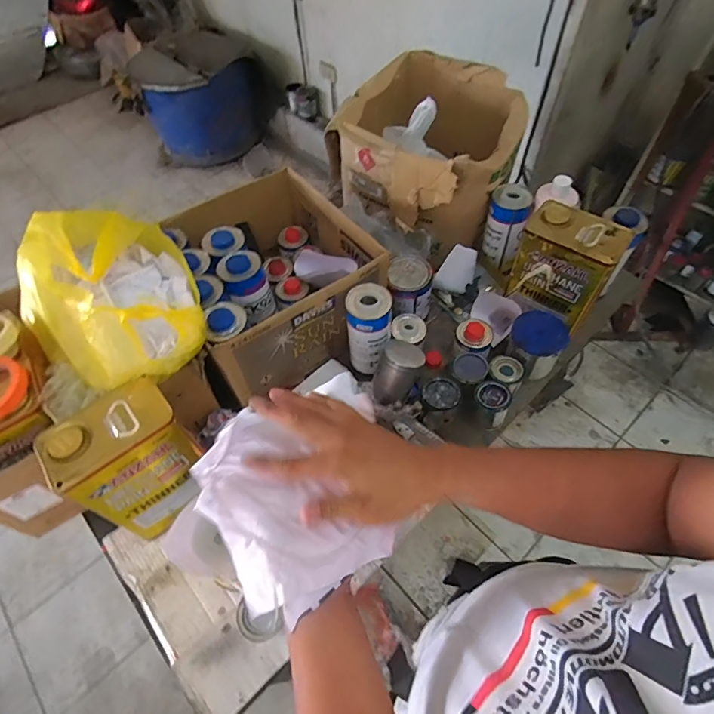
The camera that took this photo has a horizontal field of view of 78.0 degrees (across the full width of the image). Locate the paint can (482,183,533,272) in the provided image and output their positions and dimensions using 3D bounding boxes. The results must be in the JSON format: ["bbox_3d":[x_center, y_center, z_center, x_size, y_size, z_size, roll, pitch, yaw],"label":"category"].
[{"bbox_3d":[0.323,-0.286,0.977,0.083,0.160,0.083,14,58,11],"label":"paint can"}]

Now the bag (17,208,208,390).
[{"bbox_3d":[-0.375,-0.108,0.668,0.212,0.150,0.296,-29,60,-16],"label":"bag"}]

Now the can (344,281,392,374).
[{"bbox_3d":[0.022,-0.049,0.852,0.074,0.181,0.080,-1,56,2],"label":"can"}]

